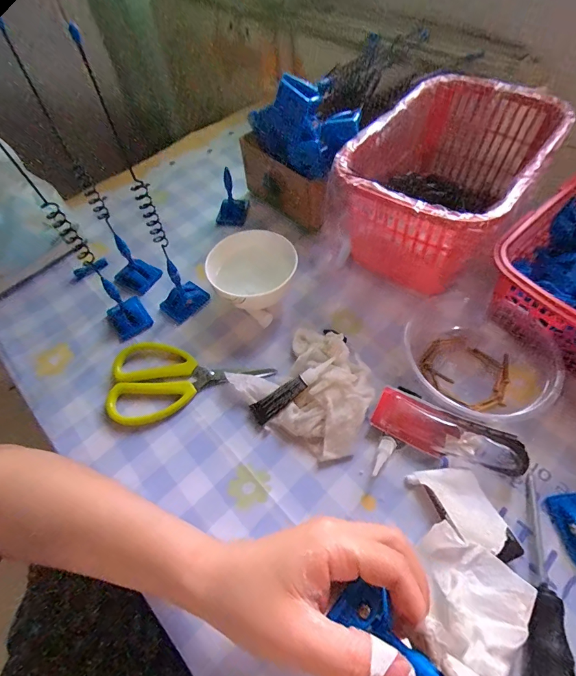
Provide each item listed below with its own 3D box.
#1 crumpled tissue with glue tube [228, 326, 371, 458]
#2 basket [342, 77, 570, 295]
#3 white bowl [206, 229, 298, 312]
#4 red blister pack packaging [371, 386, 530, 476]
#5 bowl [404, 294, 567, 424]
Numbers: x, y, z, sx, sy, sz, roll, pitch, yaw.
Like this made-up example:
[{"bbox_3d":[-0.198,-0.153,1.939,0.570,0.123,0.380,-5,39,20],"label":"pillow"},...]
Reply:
[{"bbox_3d":[0.022,0.039,0.313,0.112,0.026,0.093,37,67,25],"label":"crumpled tissue with glue tube"},{"bbox_3d":[0.159,-0.154,0.376,0.147,0.111,0.222,33,65,23],"label":"basket"},{"bbox_3d":[-0.033,-0.063,0.366,0.077,0.055,0.075,-2,57,3],"label":"white bowl"},{"bbox_3d":[0.126,0.076,0.285,0.114,0.015,0.040,22,61,18],"label":"red blister pack packaging"},{"bbox_3d":[0.162,0.007,0.314,0.105,0.038,0.110,-12,57,-3],"label":"bowl"}]

